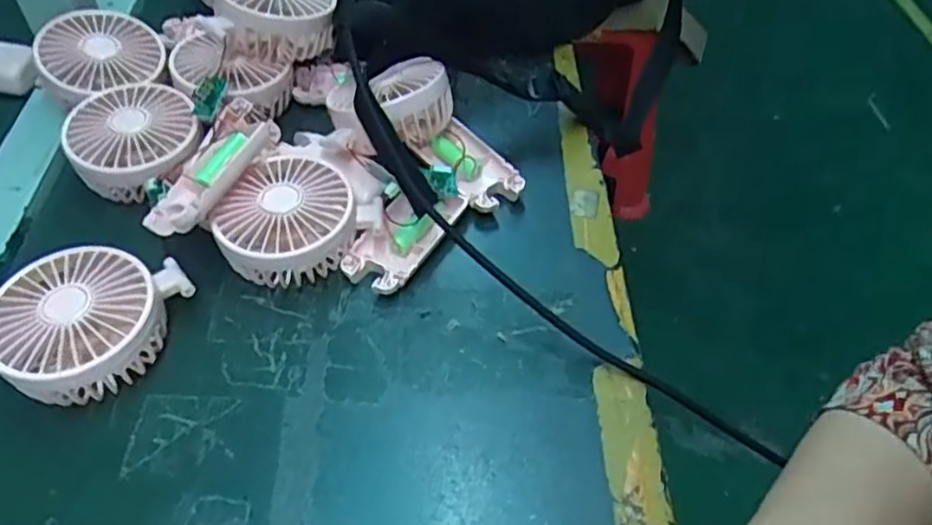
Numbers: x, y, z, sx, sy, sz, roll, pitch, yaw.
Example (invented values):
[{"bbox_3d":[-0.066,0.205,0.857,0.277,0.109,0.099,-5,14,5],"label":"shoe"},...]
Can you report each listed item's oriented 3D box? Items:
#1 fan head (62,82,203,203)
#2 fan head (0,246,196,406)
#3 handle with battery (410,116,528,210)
[{"bbox_3d":[-0.225,-0.080,0.470,0.083,0.039,0.085,1,50,-1],"label":"fan head"},{"bbox_3d":[-0.212,0.033,0.384,0.085,0.043,0.098,16,52,11],"label":"fan head"},{"bbox_3d":[0.003,-0.067,0.480,0.046,0.021,0.074,-32,58,-25],"label":"handle with battery"}]

